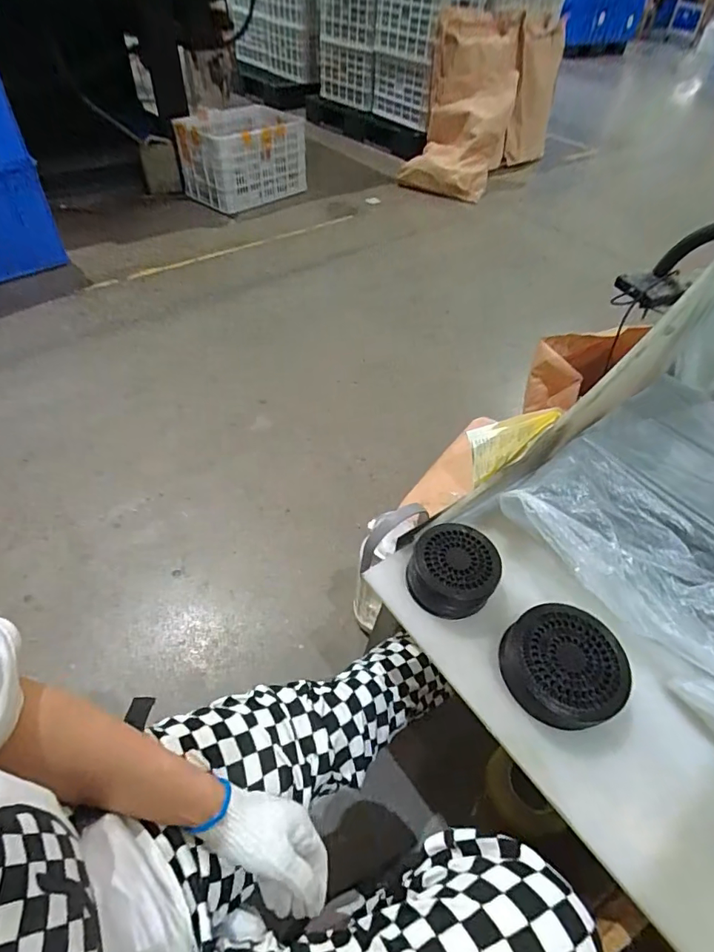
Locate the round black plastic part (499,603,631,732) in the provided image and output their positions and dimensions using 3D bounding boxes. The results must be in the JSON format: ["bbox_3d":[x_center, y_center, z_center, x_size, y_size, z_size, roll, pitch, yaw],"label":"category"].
[{"bbox_3d":[0.217,0.198,0.515,0.118,0.044,0.117,2,50,-2],"label":"round black plastic part"}]

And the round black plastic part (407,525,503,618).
[{"bbox_3d":[0.116,0.112,0.580,0.099,0.051,0.102,2,50,-2],"label":"round black plastic part"}]

